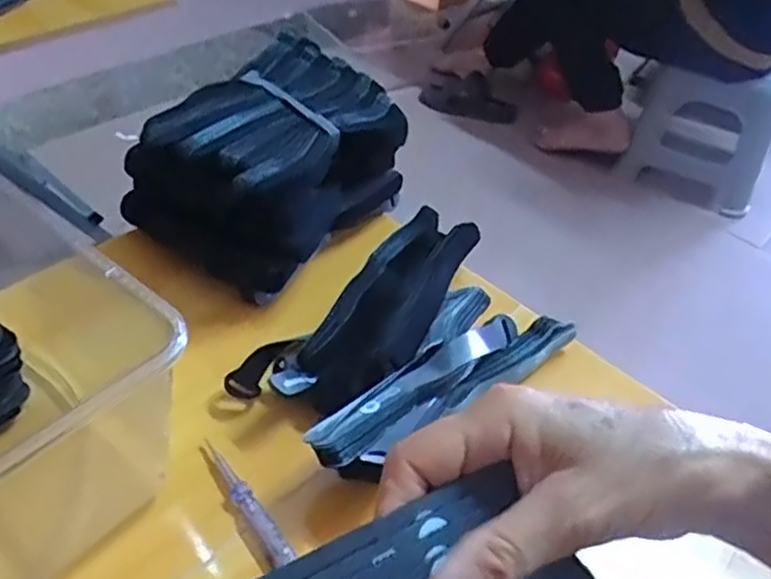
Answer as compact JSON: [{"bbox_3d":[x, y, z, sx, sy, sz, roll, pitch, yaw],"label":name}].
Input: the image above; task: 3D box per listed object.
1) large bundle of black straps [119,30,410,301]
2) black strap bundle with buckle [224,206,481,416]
[{"bbox_3d":[-0.095,-0.114,0.605,0.161,0.093,0.219,29,49,21],"label":"large bundle of black straps"},{"bbox_3d":[0.003,0.016,0.528,0.101,0.042,0.246,34,51,25],"label":"black strap bundle with buckle"}]

